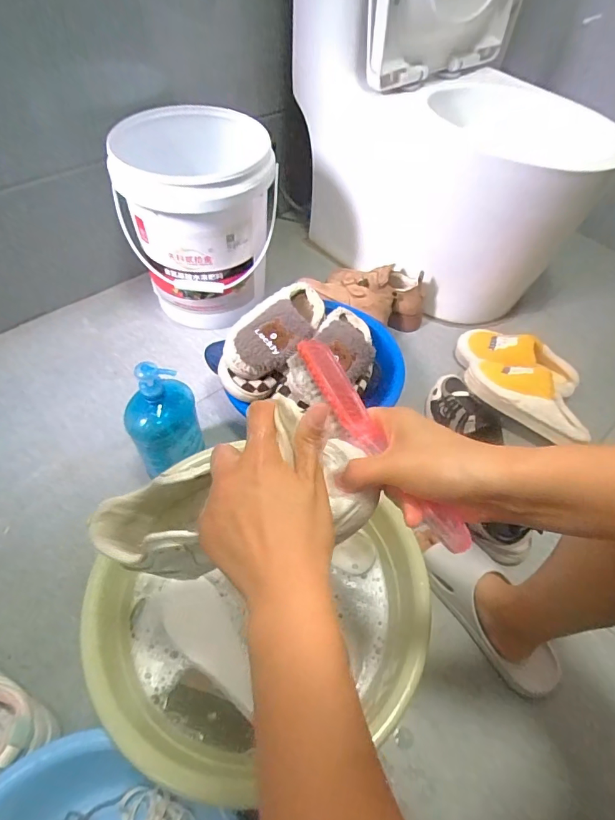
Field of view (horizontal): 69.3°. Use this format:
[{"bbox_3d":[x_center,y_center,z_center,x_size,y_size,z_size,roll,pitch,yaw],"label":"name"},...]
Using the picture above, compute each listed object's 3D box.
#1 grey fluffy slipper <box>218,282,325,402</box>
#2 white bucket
[{"bbox_3d":[-0.056,-0.138,0.802,0.119,0.078,0.258,27,55,16],"label":"grey fluffy slipper"},{"bbox_3d":[-0.207,-0.376,0.920,0.262,0.339,0.249,2,55,-2],"label":"white bucket"}]

